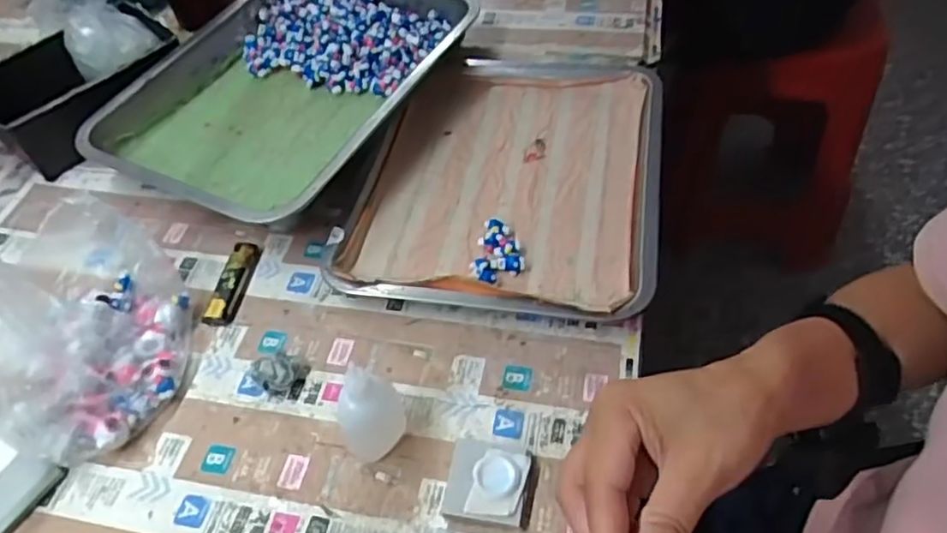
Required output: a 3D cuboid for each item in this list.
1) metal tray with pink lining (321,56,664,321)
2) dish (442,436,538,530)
[{"bbox_3d":[0.035,-0.083,0.604,0.254,0.040,0.301,7,51,10],"label":"metal tray with pink lining"},{"bbox_3d":[0.010,0.137,0.427,0.054,0.015,0.049,7,51,10],"label":"dish"}]

